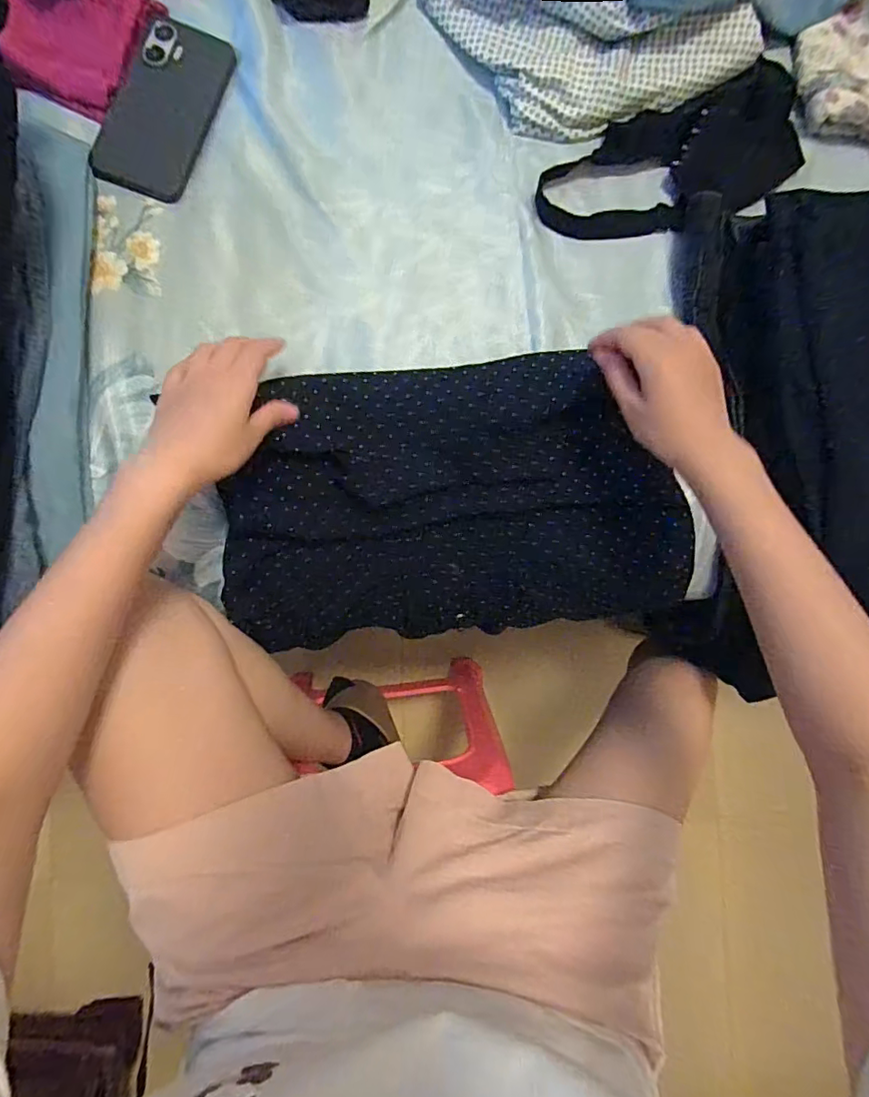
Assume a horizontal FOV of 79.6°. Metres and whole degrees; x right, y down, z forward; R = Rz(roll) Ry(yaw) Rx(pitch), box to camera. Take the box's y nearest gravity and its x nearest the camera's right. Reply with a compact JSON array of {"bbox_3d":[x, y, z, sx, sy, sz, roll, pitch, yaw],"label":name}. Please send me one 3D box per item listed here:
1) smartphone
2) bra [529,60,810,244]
[{"bbox_3d":[-0.242,-0.398,0.471,0.081,0.009,0.166,17,84,-5],"label":"smartphone"},{"bbox_3d":[0.241,-0.376,0.509,0.291,0.035,0.116,-27,89,-8],"label":"bra"}]

